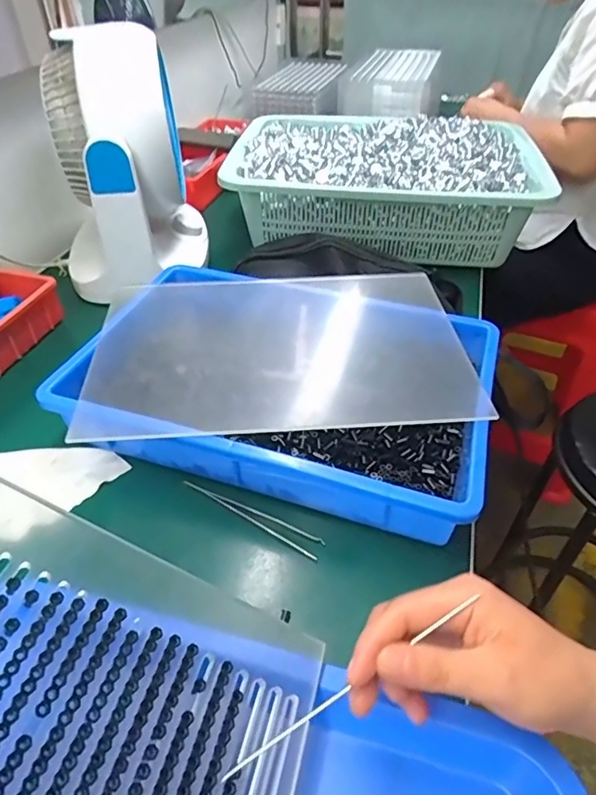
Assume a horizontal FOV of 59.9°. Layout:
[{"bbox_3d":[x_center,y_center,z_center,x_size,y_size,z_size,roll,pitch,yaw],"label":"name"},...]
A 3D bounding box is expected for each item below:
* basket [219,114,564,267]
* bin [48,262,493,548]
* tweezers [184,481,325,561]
[{"bbox_3d":[0.126,-0.329,0.765,0.425,0.114,0.312,8,43,8],"label":"basket"},{"bbox_3d":[-0.008,-0.022,0.492,0.359,0.062,0.261,14,44,14],"label":"bin"},{"bbox_3d":[-0.037,0.094,0.418,0.124,0.009,0.018,22,47,21],"label":"tweezers"}]

